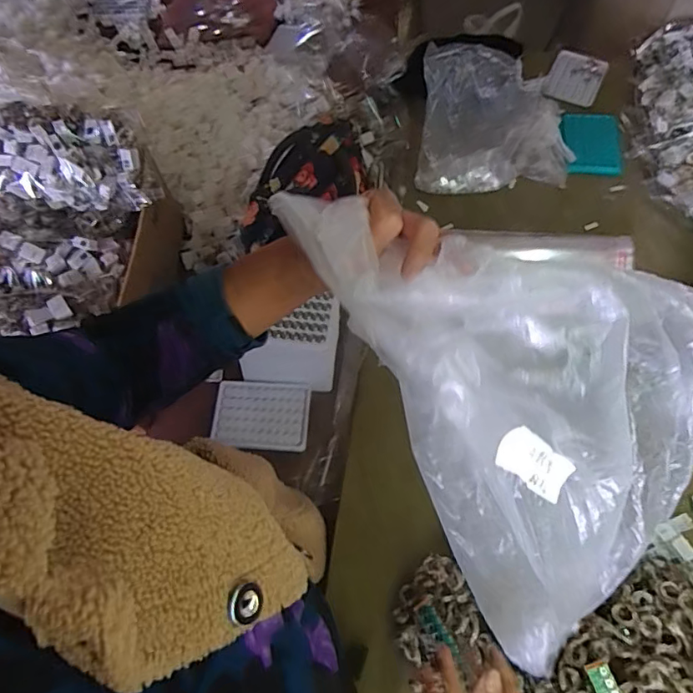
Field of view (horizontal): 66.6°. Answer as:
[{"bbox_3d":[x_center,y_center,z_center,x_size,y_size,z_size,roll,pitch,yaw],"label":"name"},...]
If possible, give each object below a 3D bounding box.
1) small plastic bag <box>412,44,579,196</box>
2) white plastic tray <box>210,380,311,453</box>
[{"bbox_3d":[0.232,-0.340,0.797,0.229,0.167,0.106,0,64,2],"label":"small plastic bag"},{"bbox_3d":[-0.119,0.099,0.739,0.131,0.019,0.093,3,64,3],"label":"white plastic tray"}]

